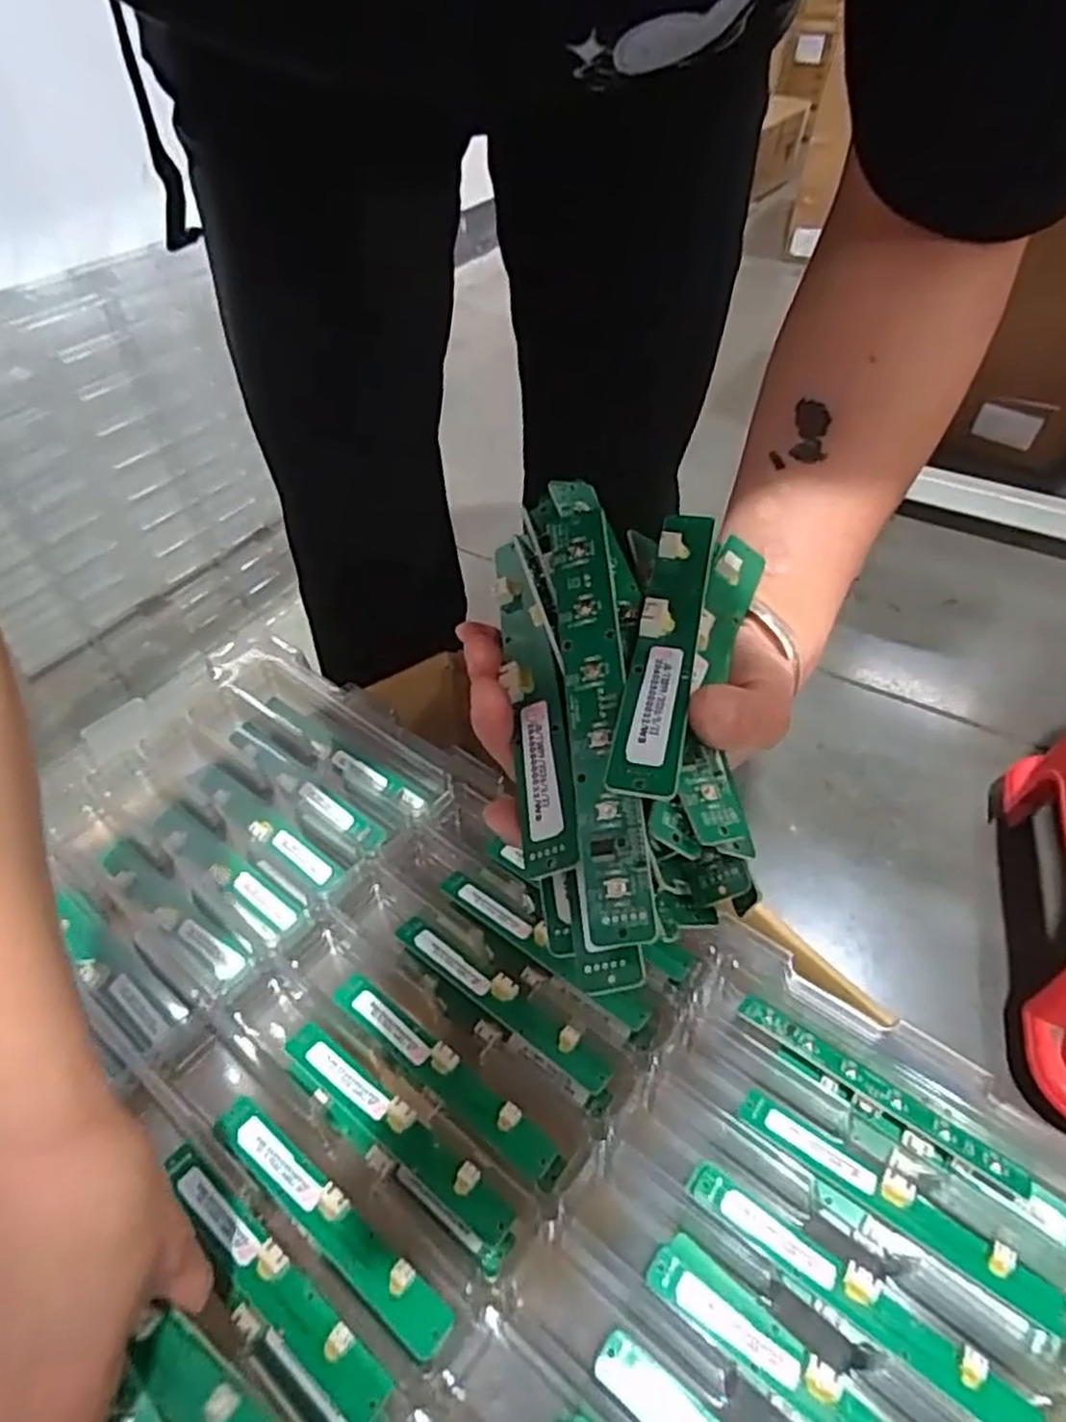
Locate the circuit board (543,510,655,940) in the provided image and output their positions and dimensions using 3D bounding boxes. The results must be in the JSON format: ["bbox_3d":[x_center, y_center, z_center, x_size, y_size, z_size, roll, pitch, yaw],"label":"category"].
[{"bbox_3d":[0.019,-0.002,0.233,0.019,0.009,0.140,-4,68,-2],"label":"circuit board"}]

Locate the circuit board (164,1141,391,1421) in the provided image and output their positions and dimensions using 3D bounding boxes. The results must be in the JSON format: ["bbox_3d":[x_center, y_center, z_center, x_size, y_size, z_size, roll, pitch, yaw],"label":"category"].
[{"bbox_3d":[-0.114,0.236,0.322,0.134,0.006,0.022,29,53,25],"label":"circuit board"}]

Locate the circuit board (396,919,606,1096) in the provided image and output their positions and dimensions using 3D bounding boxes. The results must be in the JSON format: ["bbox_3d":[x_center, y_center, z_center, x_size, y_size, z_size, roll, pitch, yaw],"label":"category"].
[{"bbox_3d":[-0.019,0.153,0.410,0.137,0.011,0.021,27,52,23],"label":"circuit board"}]

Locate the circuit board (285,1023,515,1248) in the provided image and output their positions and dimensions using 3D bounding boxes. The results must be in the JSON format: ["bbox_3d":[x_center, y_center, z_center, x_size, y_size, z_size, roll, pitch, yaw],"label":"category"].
[{"bbox_3d":[-0.067,0.197,0.365,0.139,0.009,0.021,28,53,24],"label":"circuit board"}]

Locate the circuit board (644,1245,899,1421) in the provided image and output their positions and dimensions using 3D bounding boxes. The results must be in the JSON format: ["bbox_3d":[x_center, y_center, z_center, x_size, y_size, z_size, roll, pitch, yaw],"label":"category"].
[{"bbox_3d":[0.107,0.259,0.291,0.139,0.008,0.024,28,52,24],"label":"circuit board"}]

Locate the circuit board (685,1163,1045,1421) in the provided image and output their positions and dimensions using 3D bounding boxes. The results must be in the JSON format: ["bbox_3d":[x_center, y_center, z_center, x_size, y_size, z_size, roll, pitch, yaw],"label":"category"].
[{"bbox_3d":[0.131,0.238,0.316,0.142,0.008,0.021,28,52,24],"label":"circuit board"}]

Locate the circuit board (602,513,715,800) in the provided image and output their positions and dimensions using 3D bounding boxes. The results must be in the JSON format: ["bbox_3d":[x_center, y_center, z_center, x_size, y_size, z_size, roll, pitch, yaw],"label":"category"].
[{"bbox_3d":[0.042,-0.025,0.242,0.020,0.009,0.128,9,48,11],"label":"circuit board"}]

